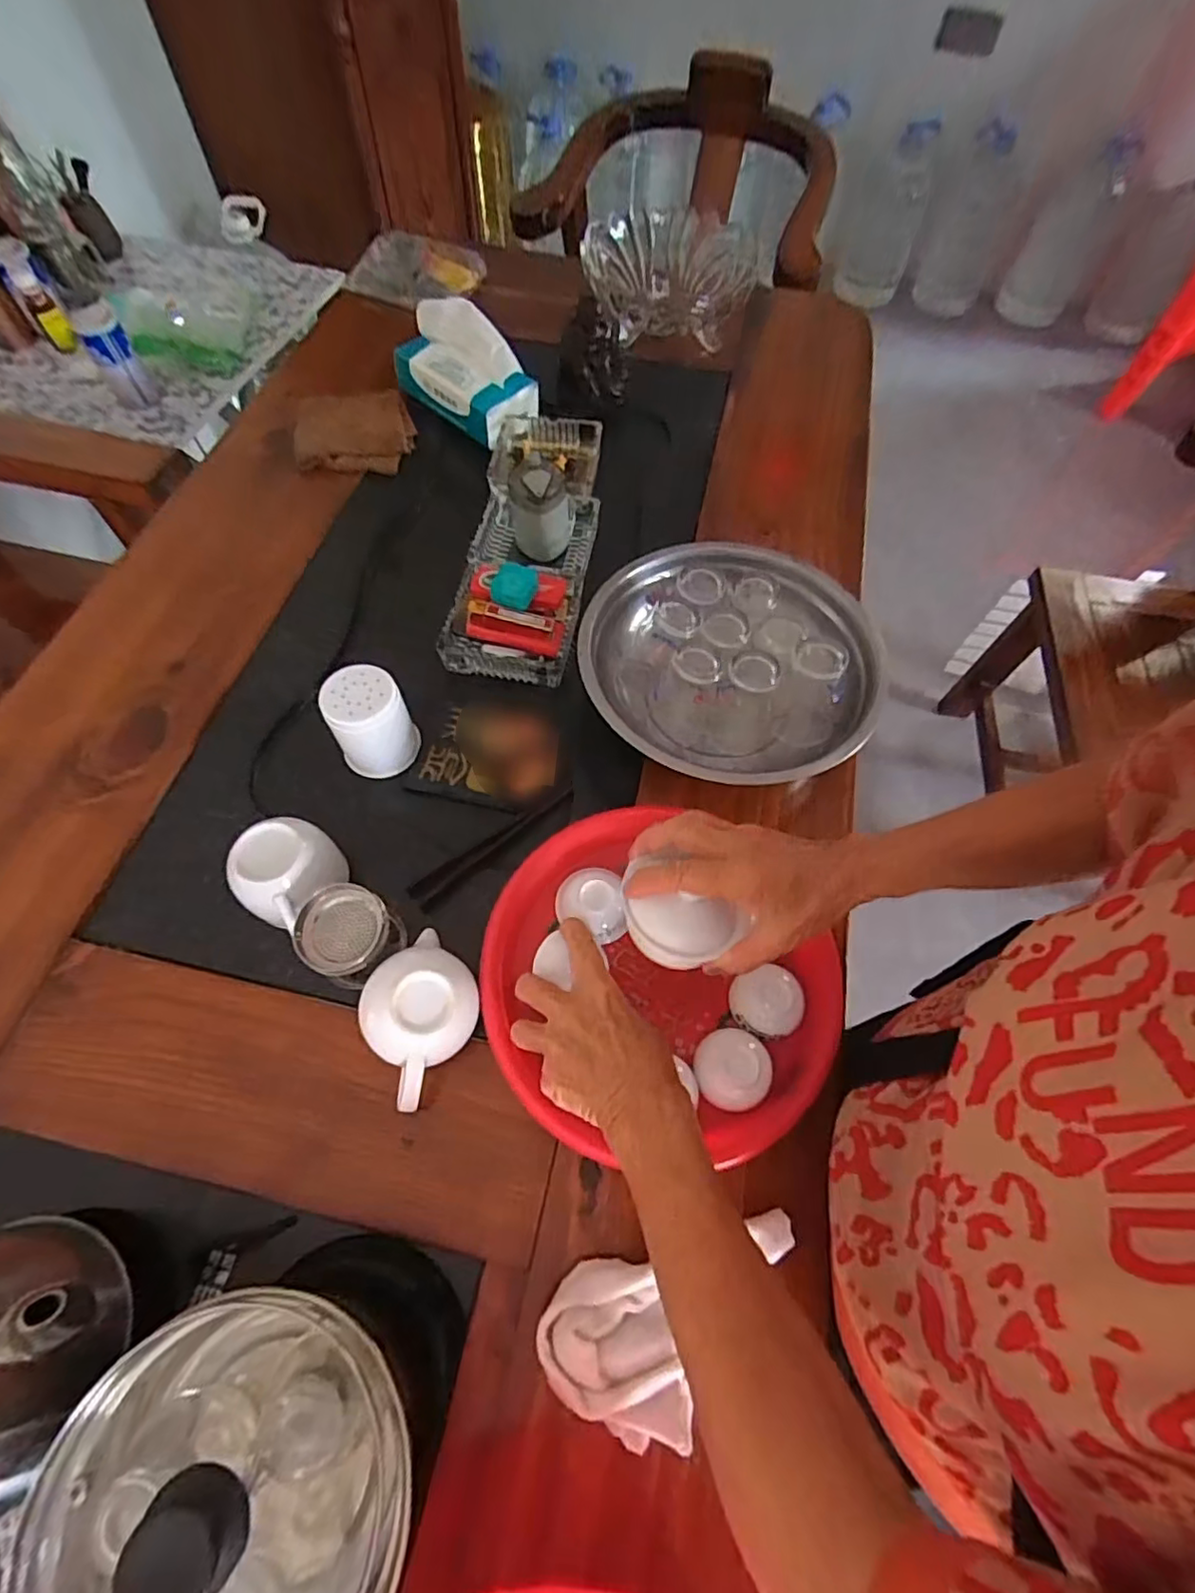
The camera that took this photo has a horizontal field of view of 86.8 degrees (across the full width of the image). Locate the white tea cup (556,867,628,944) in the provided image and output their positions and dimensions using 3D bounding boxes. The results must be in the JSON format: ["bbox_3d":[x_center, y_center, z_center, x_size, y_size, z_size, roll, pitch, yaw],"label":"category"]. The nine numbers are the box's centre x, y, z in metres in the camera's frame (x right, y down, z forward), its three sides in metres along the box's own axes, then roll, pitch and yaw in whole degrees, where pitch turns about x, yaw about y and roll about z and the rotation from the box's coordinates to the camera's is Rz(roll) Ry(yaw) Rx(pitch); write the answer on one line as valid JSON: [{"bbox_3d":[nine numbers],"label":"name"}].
[{"bbox_3d":[-0.006,0.082,0.494,0.050,0.031,0.060,-6,64,-6],"label":"white tea cup"}]

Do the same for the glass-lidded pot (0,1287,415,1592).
[{"bbox_3d":[-0.168,0.337,0.307,0.140,0.131,0.157,10,64,1],"label":"glass-lidded pot"}]

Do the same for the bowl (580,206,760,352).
[{"bbox_3d":[0.098,-0.707,0.854,0.214,0.095,0.234,1,63,-1],"label":"bowl"}]

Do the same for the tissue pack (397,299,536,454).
[{"bbox_3d":[-0.160,-0.520,0.766,0.106,0.076,0.170,-41,71,-20],"label":"tissue pack"}]

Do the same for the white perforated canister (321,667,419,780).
[{"bbox_3d":[-0.197,-0.065,0.551,0.062,0.076,0.066,1,63,-1],"label":"white perforated canister"}]

